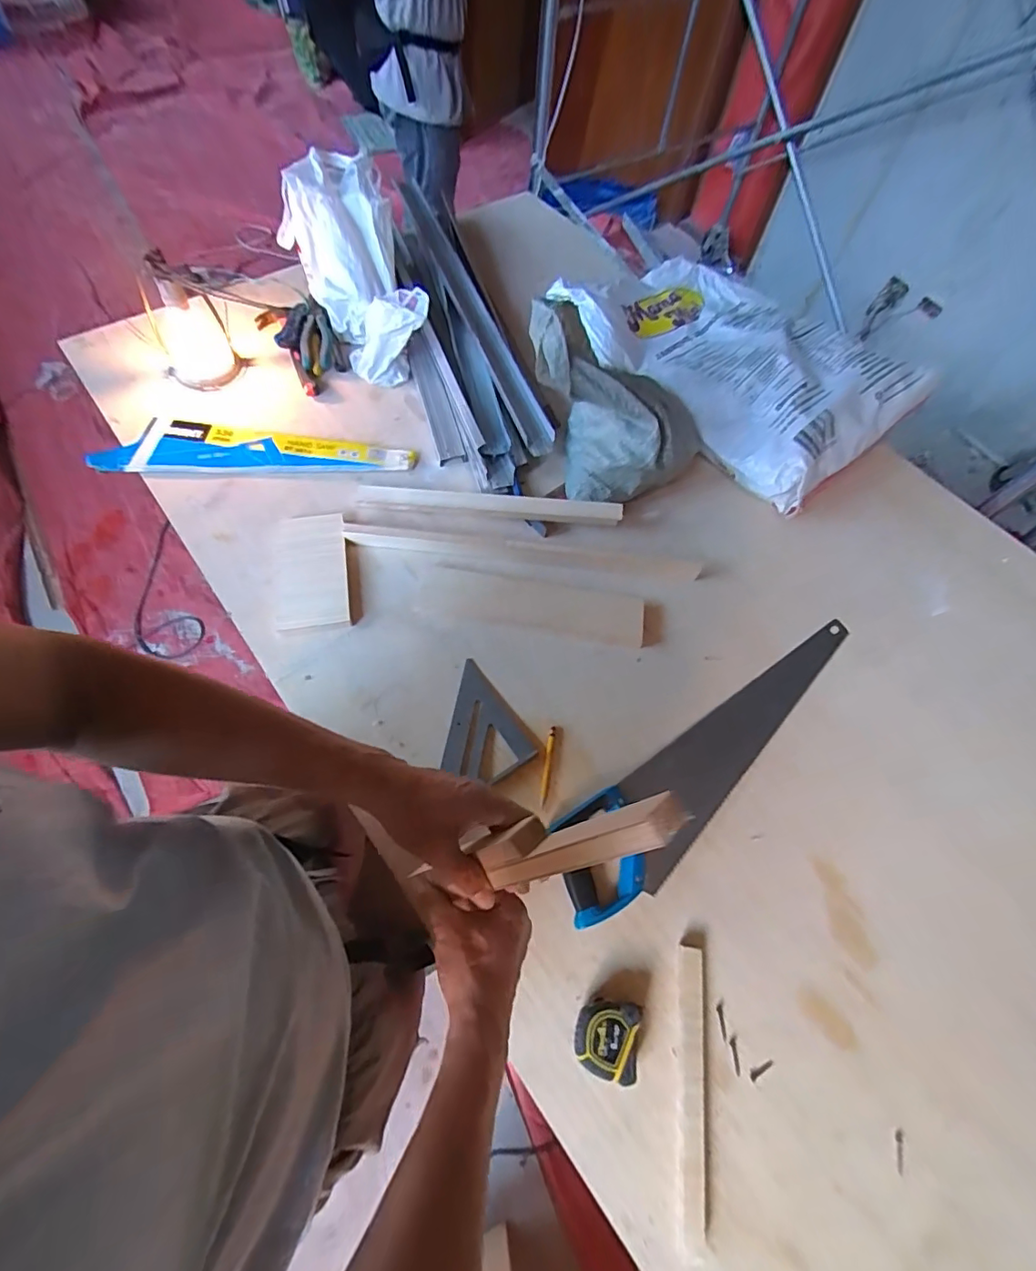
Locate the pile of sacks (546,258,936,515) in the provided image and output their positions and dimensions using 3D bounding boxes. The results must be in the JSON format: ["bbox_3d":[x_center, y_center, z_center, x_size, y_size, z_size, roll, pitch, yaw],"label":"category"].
[{"bbox_3d":[0.431,-0.578,1.081,0.461,0.137,0.658,-37,71,-19],"label":"pile of sacks"}]

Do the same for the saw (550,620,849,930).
[{"bbox_3d":[0.304,0.175,0.755,0.598,0.020,0.130,-30,69,-17],"label":"saw"}]

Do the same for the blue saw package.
[{"bbox_3d":[-0.460,-0.340,0.955,0.529,0.029,0.125,0,64,-3],"label":"blue saw package"}]

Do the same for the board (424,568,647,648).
[{"bbox_3d":[0.024,-0.046,0.850,0.356,0.012,0.091,10,64,2],"label":"board"}]

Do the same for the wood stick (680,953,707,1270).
[{"bbox_3d":[0.195,0.508,0.592,0.027,0.016,0.270,9,64,1],"label":"wood stick"}]

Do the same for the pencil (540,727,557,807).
[{"bbox_3d":[0.041,0.182,0.743,0.009,0.006,0.110,11,64,2],"label":"pencil"}]

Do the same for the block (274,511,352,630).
[{"bbox_3d":[-0.333,-0.104,0.854,0.107,0.014,0.210,-8,64,-7],"label":"block"}]

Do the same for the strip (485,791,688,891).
[{"bbox_3d":[0.037,0.154,0.375,0.034,0.193,0.027,2,59,-37],"label":"strip"}]

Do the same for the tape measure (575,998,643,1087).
[{"bbox_3d":[0.100,0.451,0.594,0.066,0.036,0.071,12,64,3],"label":"tape measure"}]

